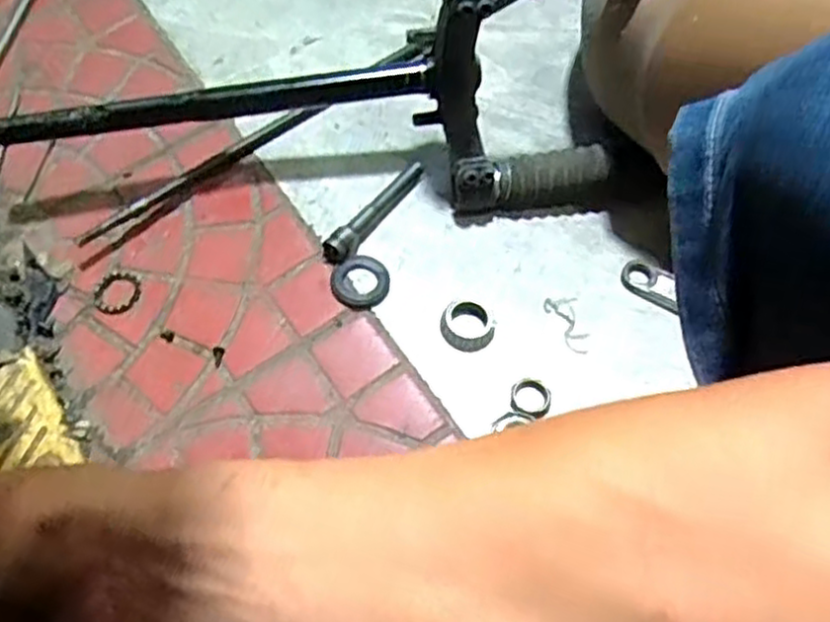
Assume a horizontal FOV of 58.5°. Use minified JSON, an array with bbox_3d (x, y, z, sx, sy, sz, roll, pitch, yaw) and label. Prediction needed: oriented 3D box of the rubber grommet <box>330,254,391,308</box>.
[{"bbox_3d":[-0.047,-0.026,0.635,0.050,0.008,0.047,0,63,1],"label":"rubber grommet"}]

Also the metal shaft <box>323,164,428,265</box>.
[{"bbox_3d":[-0.034,-0.092,0.663,0.022,0.024,0.133,32,68,16],"label":"metal shaft"}]

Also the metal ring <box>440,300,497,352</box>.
[{"bbox_3d":[0.044,0.012,0.619,0.045,0.006,0.044,0,63,1],"label":"metal ring"}]

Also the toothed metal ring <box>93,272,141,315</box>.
[{"bbox_3d":[-0.258,-0.016,0.643,0.038,0.004,0.041,0,63,1],"label":"toothed metal ring"}]

